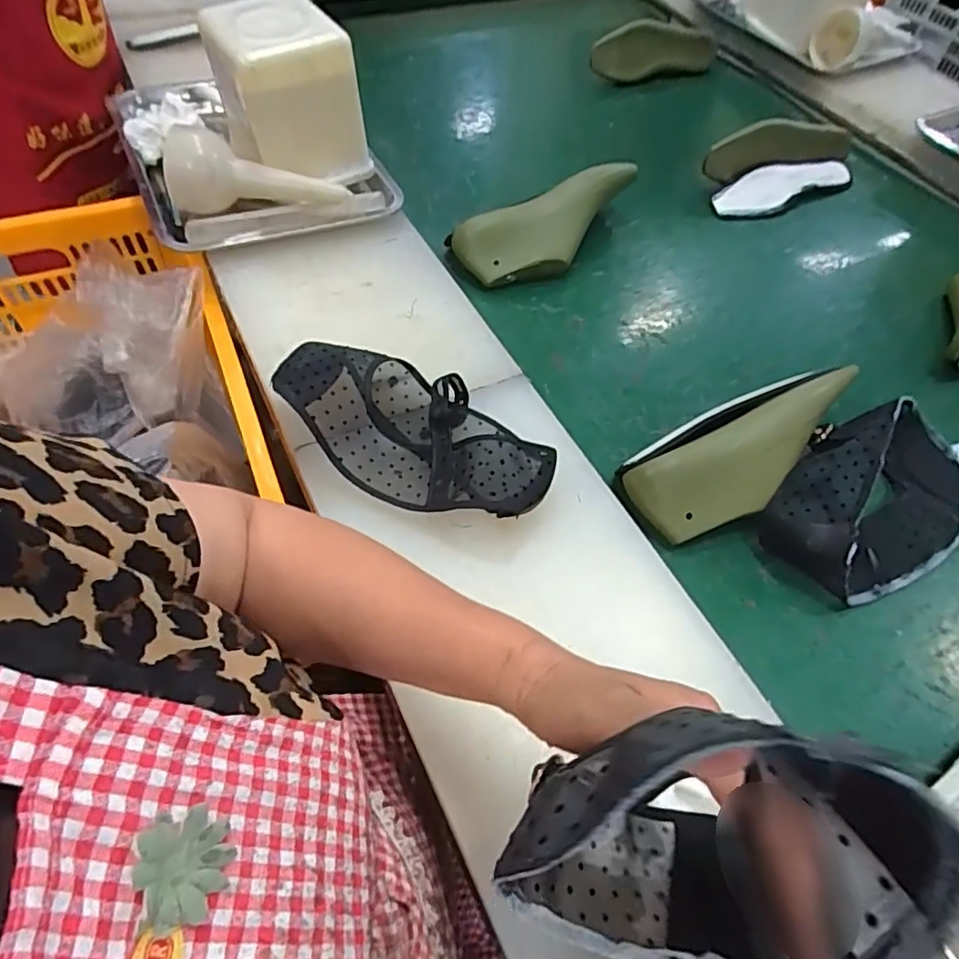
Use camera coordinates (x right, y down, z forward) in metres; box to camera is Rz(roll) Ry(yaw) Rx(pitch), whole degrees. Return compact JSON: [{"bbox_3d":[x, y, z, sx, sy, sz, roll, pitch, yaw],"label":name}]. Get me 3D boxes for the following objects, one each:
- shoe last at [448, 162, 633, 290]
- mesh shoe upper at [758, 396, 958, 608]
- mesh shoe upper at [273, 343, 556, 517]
[{"bbox_3d":[0.095,-0.333,0.787,0.253,0.063,0.092,-32,62,-8],"label":"shoe last"},{"bbox_3d":[0.404,0.007,0.589,0.292,0.091,0.139,-26,61,-20],"label":"mesh shoe upper"},{"bbox_3d":[-0.059,-0.045,0.534,0.252,0.061,0.126,29,59,16],"label":"mesh shoe upper"}]

